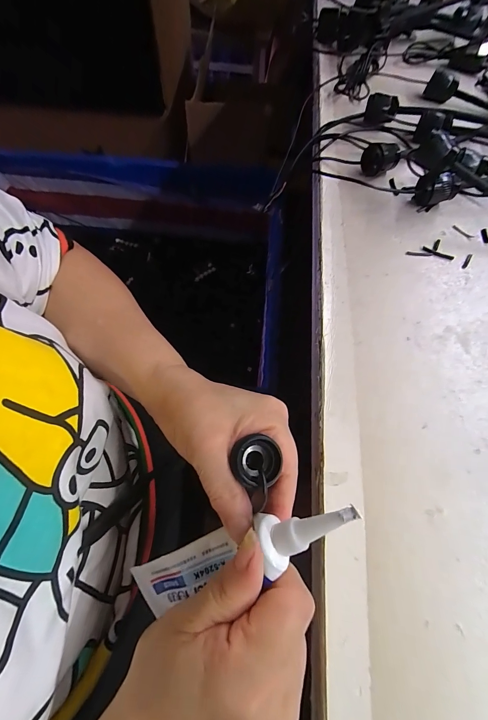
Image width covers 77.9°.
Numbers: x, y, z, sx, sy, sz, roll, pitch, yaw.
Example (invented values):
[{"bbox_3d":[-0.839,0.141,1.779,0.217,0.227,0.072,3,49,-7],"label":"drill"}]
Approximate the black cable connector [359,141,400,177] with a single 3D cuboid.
[{"bbox_3d":[0.144,-0.209,0.313,0.040,0.025,0.021,0,67,-1],"label":"black cable connector"}]

